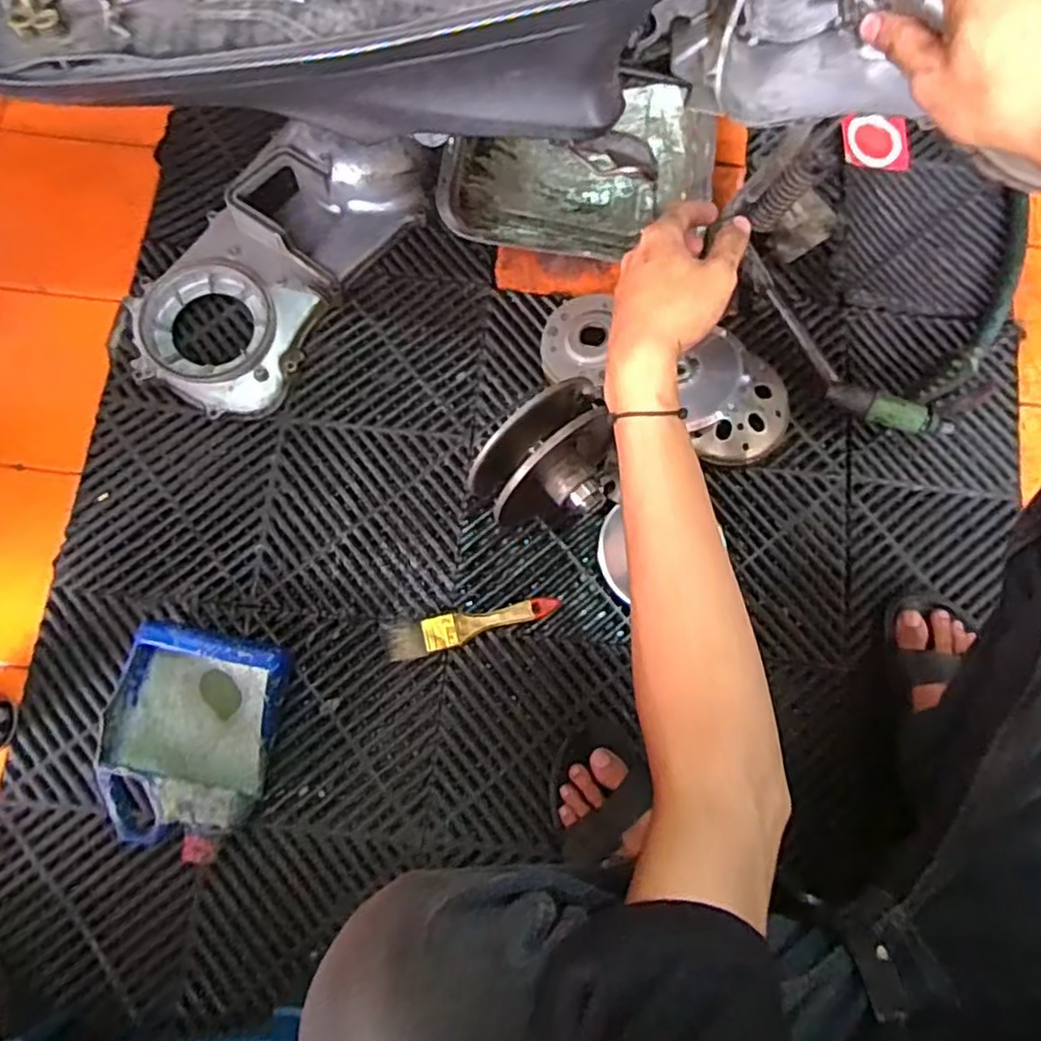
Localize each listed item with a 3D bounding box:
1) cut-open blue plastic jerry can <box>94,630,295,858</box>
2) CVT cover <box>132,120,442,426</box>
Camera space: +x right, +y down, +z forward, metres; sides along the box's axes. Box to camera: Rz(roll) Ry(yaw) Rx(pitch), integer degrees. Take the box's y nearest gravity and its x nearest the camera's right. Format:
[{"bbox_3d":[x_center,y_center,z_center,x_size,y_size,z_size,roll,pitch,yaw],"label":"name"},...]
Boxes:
[{"bbox_3d":[-0.312,0.206,0.654,0.155,0.075,0.194,10,80,1],"label":"cut-open blue plastic jerry can"},{"bbox_3d":[-0.272,-0.286,0.755,0.185,0.057,0.356,33,81,5],"label":"CVT cover"}]

